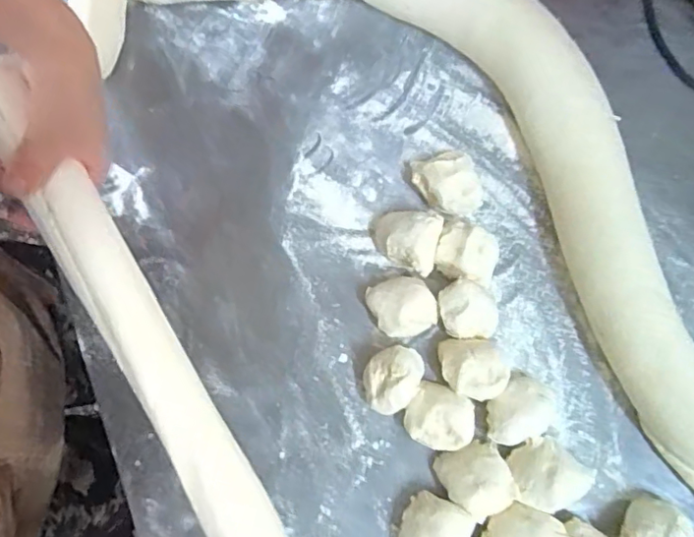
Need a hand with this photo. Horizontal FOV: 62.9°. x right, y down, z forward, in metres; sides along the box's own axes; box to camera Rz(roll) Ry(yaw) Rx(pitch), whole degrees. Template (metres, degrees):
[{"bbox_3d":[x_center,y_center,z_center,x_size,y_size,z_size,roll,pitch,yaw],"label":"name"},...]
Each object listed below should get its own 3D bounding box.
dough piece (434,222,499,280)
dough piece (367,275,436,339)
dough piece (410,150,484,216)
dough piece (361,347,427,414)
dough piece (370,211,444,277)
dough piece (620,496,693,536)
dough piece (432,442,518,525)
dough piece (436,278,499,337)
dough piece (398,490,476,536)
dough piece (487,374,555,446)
[{"bbox_3d":[0.102,-0.014,0.484,0.053,0.039,0.046,25,78,7],"label":"dough piece"},{"bbox_3d":[0.046,0.032,0.475,0.049,0.035,0.049,0,76,1],"label":"dough piece"},{"bbox_3d":[0.090,-0.078,0.503,0.049,0.040,0.064,-39,78,-8],"label":"dough piece"},{"bbox_3d":[0.039,0.089,0.455,0.052,0.046,0.045,-27,77,-5],"label":"dough piece"},{"bbox_3d":[0.049,-0.025,0.487,0.056,0.039,0.056,14,77,5],"label":"dough piece"},{"bbox_3d":[0.231,0.200,0.427,0.048,0.034,0.051,38,80,10],"label":"dough piece"},{"bbox_3d":[0.101,0.164,0.440,0.048,0.033,0.053,-27,77,-5],"label":"dough piece"},{"bbox_3d":[0.101,0.035,0.472,0.049,0.045,0.045,0,76,1],"label":"dough piece"},{"bbox_3d":[0.064,0.199,0.429,0.045,0.037,0.050,27,78,8],"label":"dough piece"},{"bbox_3d":[0.137,0.116,0.457,0.059,0.030,0.042,-44,79,-9],"label":"dough piece"}]

